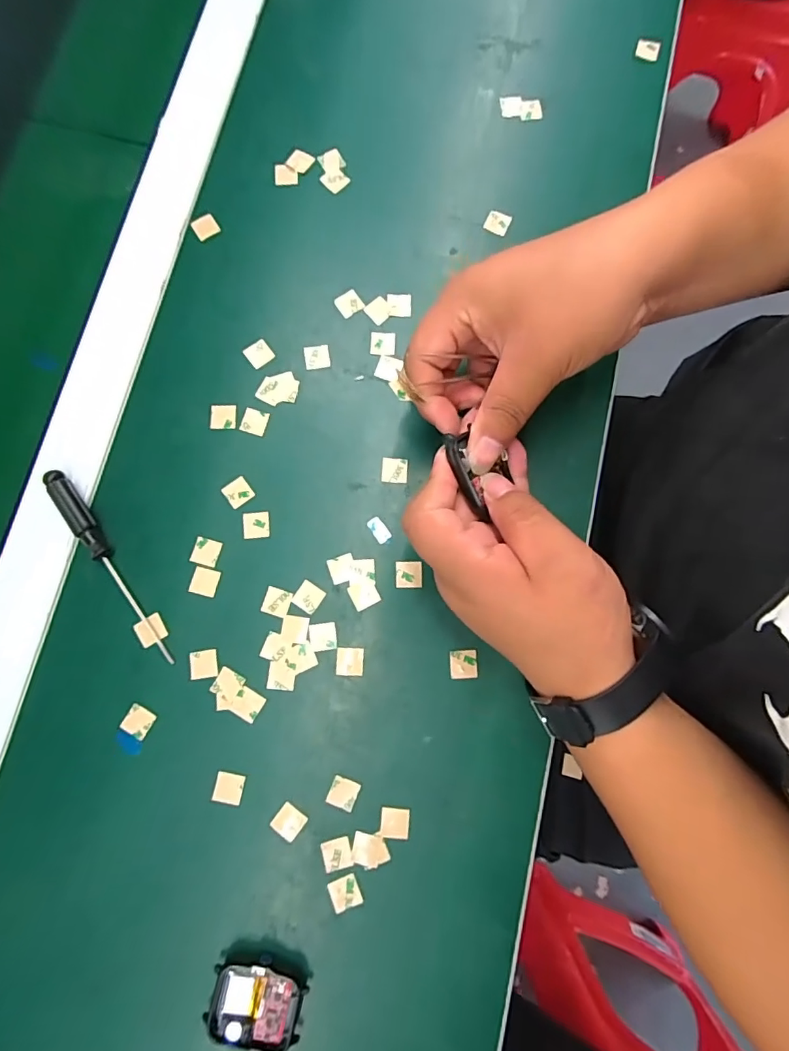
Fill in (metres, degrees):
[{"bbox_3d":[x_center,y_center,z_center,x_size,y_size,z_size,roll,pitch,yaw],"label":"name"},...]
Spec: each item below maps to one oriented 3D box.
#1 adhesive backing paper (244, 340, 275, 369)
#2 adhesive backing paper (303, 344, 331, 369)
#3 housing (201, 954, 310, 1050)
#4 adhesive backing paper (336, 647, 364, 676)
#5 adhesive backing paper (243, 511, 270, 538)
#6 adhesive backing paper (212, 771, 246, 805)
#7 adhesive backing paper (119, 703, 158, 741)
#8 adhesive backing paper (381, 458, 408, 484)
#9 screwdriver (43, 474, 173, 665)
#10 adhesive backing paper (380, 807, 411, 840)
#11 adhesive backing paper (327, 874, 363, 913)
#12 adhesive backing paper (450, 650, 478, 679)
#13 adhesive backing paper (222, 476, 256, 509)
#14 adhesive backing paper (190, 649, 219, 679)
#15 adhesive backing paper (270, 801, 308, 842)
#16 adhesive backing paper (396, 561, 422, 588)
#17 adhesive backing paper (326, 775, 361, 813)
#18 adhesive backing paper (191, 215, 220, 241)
[{"bbox_3d":[-0.087,-0.110,0.319,0.015,0.004,0.016,-39,82,-6],"label":"adhesive backing paper"},{"bbox_3d":[-0.049,-0.108,0.320,0.016,0.004,0.016,-9,82,0],"label":"adhesive backing paper"},{"bbox_3d":[-0.070,0.243,0.255,0.047,0.013,0.037,15,80,3],"label":"housing"},{"bbox_3d":[-0.026,0.078,0.288,0.016,0.004,0.015,3,75,1],"label":"adhesive backing paper"},{"bbox_3d":[-0.084,0.000,0.302,0.016,0.004,0.016,-5,80,-1],"label":"adhesive backing paper"},{"bbox_3d":[-0.092,0.145,0.277,0.015,0.004,0.015,13,75,-2],"label":"adhesive backing paper"},{"bbox_3d":[-0.145,0.111,0.282,0.016,0.004,0.015,27,81,5],"label":"adhesive backing paper"},{"bbox_3d":[0.000,-0.034,0.307,0.016,0.004,0.016,3,80,1],"label":"adhesive backing paper"},{"bbox_3d":[-0.166,0.023,0.290,0.015,0.015,0.129,-33,81,-5],"label":"screwdriver"},{"bbox_3d":[0.000,0.163,0.275,0.016,0.004,0.015,6,77,5],"label":"adhesive backing paper"},{"bbox_3d":[-0.026,0.198,0.269,0.016,0.004,0.015,-22,72,-7],"label":"adhesive backing paper"},{"bbox_3d":[0.040,0.080,0.289,0.015,0.004,0.016,-2,74,2],"label":"adhesive backing paper"},{"bbox_3d":[-0.095,-0.020,0.305,0.015,0.004,0.016,-37,84,-5],"label":"adhesive backing paper"},{"bbox_3d":[-0.110,0.080,0.289,0.015,0.004,0.015,-9,75,-3],"label":"adhesive backing paper"},{"bbox_3d":[-0.058,0.163,0.275,0.016,0.004,0.015,30,73,16],"label":"adhesive backing paper"},{"bbox_3d":[0.009,0.029,0.298,0.016,0.004,0.016,0,80,1],"label":"adhesive backing paper"},{"bbox_3d":[-0.028,0.148,0.277,0.015,0.004,0.016,22,81,4],"label":"adhesive backing paper"},{"bbox_3d":[-0.127,-0.201,0.335,0.015,0.004,0.015,-32,81,-5],"label":"adhesive backing paper"}]

